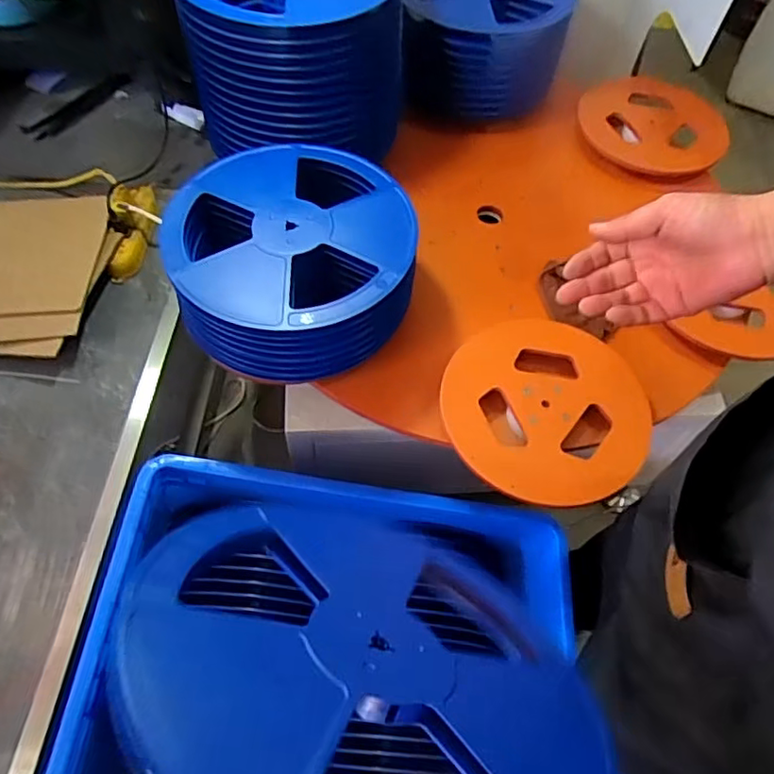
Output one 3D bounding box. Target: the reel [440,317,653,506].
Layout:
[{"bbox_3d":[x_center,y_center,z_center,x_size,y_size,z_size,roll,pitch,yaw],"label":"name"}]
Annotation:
[{"bbox_3d":[0.214,0.023,0.792,0.272,0.019,0.258,-23,64,-16],"label":"reel"}]

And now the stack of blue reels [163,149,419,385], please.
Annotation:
[{"bbox_3d":[-0.126,-0.175,0.808,0.311,0.121,0.327,0,60,-4],"label":"stack of blue reels"}]

